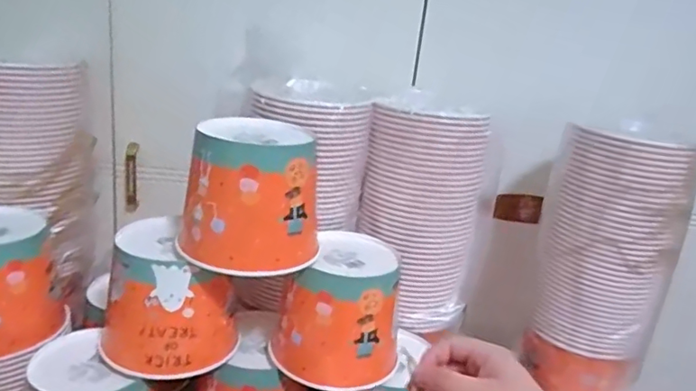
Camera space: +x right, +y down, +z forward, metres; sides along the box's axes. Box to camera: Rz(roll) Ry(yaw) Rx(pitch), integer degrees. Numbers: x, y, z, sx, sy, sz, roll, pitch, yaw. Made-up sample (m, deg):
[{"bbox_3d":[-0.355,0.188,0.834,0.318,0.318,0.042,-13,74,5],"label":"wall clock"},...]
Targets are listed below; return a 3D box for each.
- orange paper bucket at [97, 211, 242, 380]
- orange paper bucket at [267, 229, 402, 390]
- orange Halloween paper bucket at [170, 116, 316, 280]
[{"bbox_3d":[-0.206,0.122,0.618,0.141,0.137,0.123,18,21,29],"label":"orange paper bucket"},{"bbox_3d":[-0.014,0.134,0.652,0.142,0.135,0.139,5,19,-5],"label":"orange paper bucket"},{"bbox_3d":[-0.101,0.004,0.592,0.138,0.150,0.115,6,19,-3],"label":"orange Halloween paper bucket"}]

